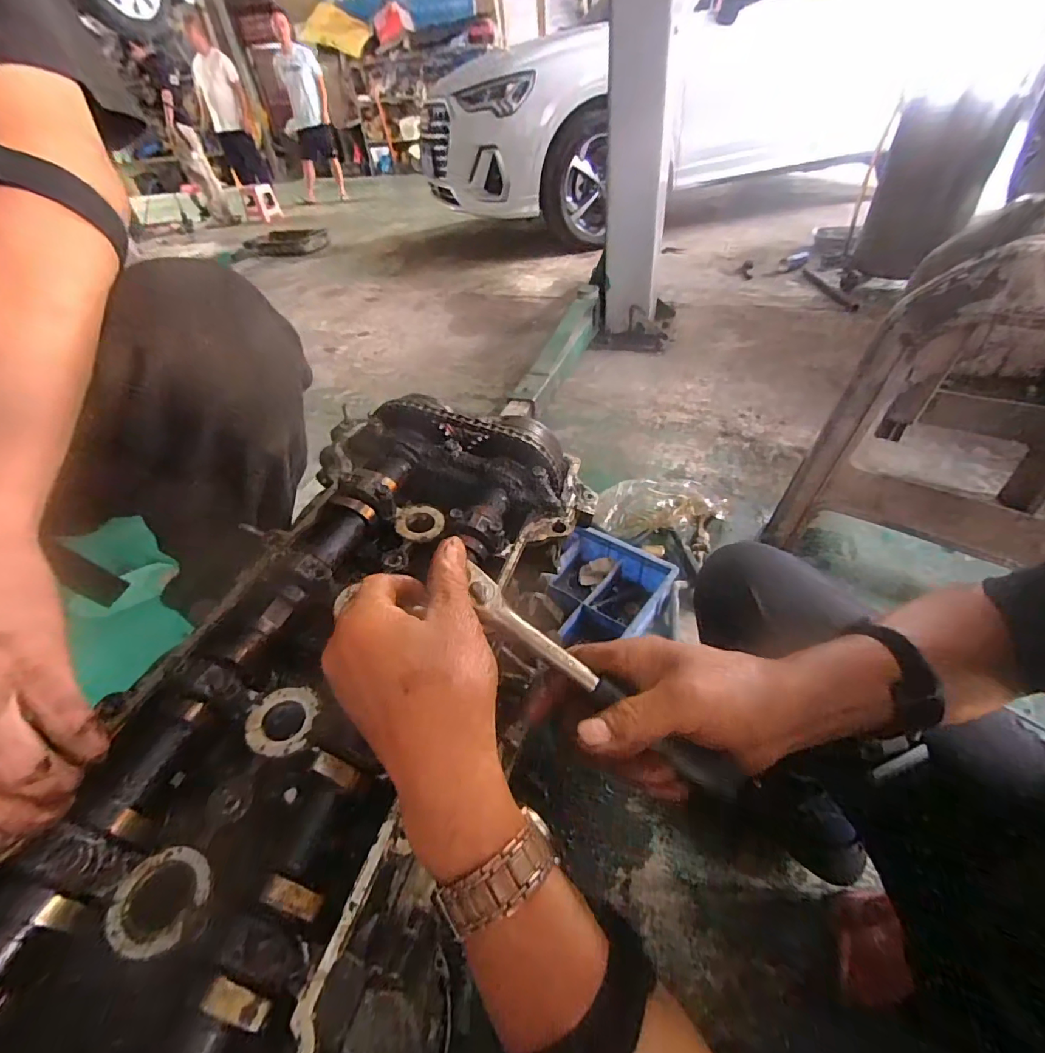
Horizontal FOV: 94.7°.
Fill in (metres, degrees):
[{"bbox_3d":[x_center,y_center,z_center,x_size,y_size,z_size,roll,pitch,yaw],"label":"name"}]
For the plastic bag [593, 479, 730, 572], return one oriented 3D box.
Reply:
[{"bbox_3d":[0.315,-0.044,1.142,0.288,0.092,0.203,20,48,27],"label":"plastic bag"}]

